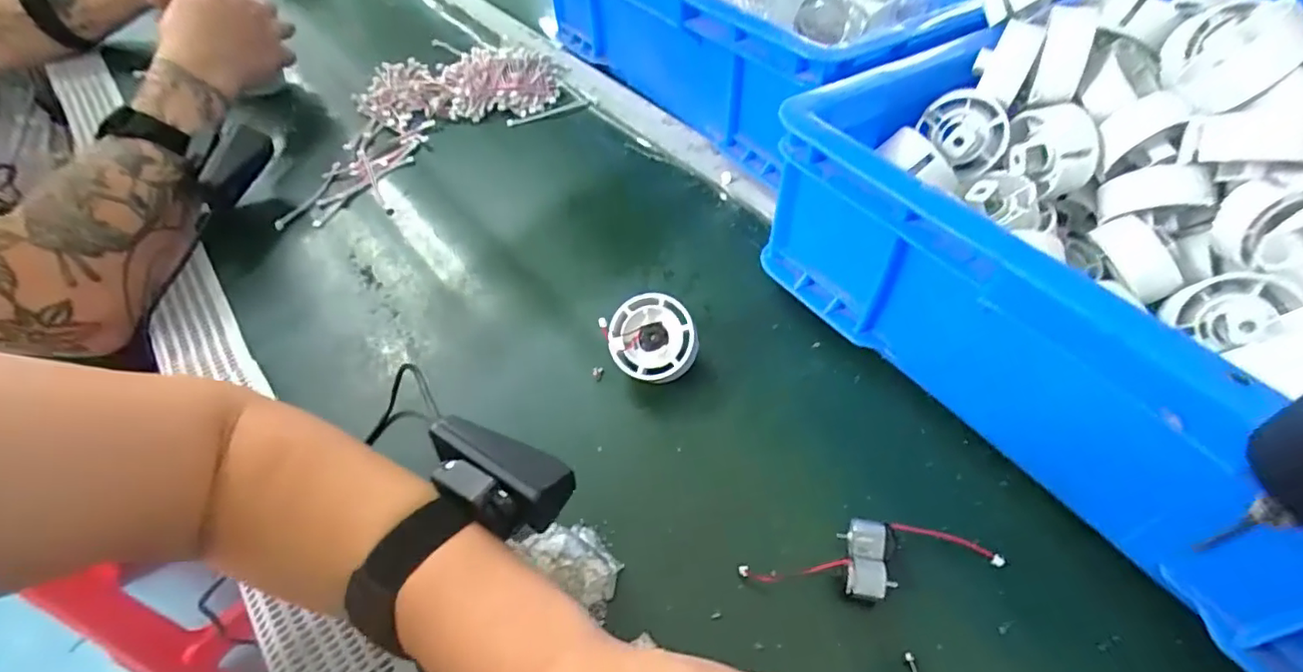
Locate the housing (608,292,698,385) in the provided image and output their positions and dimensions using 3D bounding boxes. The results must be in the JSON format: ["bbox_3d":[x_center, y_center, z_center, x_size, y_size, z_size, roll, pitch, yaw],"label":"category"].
[{"bbox_3d":[0.001,0.002,0.382,0.055,0.028,0.053,-6,83,0],"label":"housing"}]

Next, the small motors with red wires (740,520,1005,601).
[{"bbox_3d":[0.114,0.117,0.307,0.128,0.019,0.037,-14,55,-7],"label":"small motors with red wires"}]

